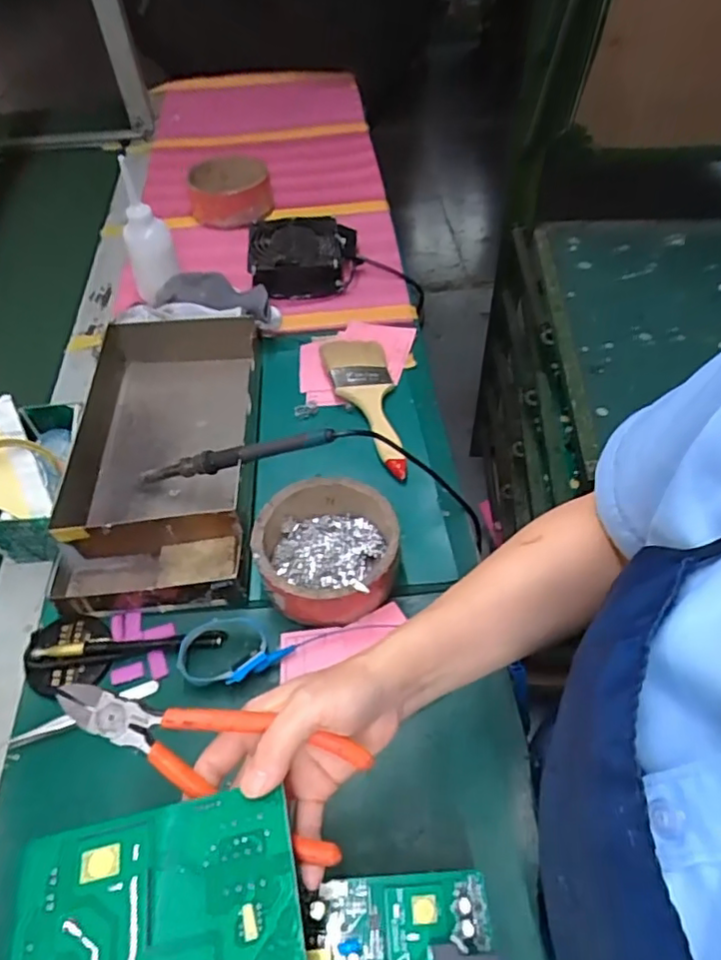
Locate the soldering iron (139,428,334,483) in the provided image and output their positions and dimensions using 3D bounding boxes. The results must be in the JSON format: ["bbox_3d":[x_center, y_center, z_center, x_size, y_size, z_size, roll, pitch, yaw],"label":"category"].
[{"bbox_3d":[-0.118,-0.021,0.572,0.203,0.020,0.015,-11,49,19],"label":"soldering iron"}]

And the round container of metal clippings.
[{"bbox_3d":[-0.029,0.061,0.545,0.119,0.053,0.118,-1,51,2],"label":"round container of metal clippings"}]

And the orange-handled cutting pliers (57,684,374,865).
[{"bbox_3d":[-0.074,0.131,0.305,0.153,0.014,0.054,22,86,1],"label":"orange-handled cutting pliers"}]

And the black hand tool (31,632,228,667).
[{"bbox_3d":[-0.191,0.138,0.512,0.152,0.015,0.017,-7,51,-3],"label":"black hand tool"}]

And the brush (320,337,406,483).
[{"bbox_3d":[0.009,-0.086,0.677,0.070,0.032,0.194,-10,52,-5],"label":"brush"}]

